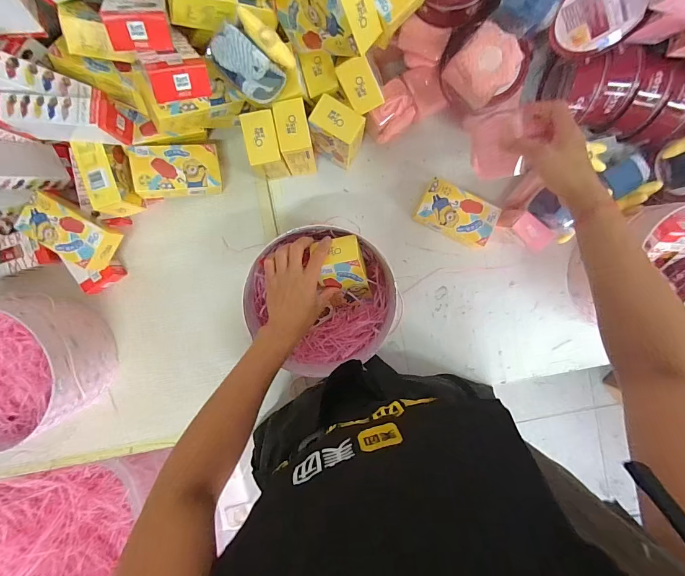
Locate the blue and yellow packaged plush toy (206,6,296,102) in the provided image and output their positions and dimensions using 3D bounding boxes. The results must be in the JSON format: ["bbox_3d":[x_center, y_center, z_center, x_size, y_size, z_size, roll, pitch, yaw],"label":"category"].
[{"bbox_3d":[-0.113,-0.293,0.439,0.082,0.073,0.083,40,118,-2],"label":"blue and yellow packaged plush toy"}]

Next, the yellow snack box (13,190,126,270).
[{"bbox_3d":[-0.445,-0.092,0.563,0.139,0.040,0.076,32,92,-2],"label":"yellow snack box"}]

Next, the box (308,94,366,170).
[{"bbox_3d":[-0.007,-0.243,0.554,0.071,0.132,0.052,31,92,-2],"label":"box"}]

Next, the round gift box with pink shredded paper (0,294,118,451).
[{"bbox_3d":[-0.530,0.130,0.567,0.228,0.143,0.210,0,92,0],"label":"round gift box with pink shredded paper"}]

